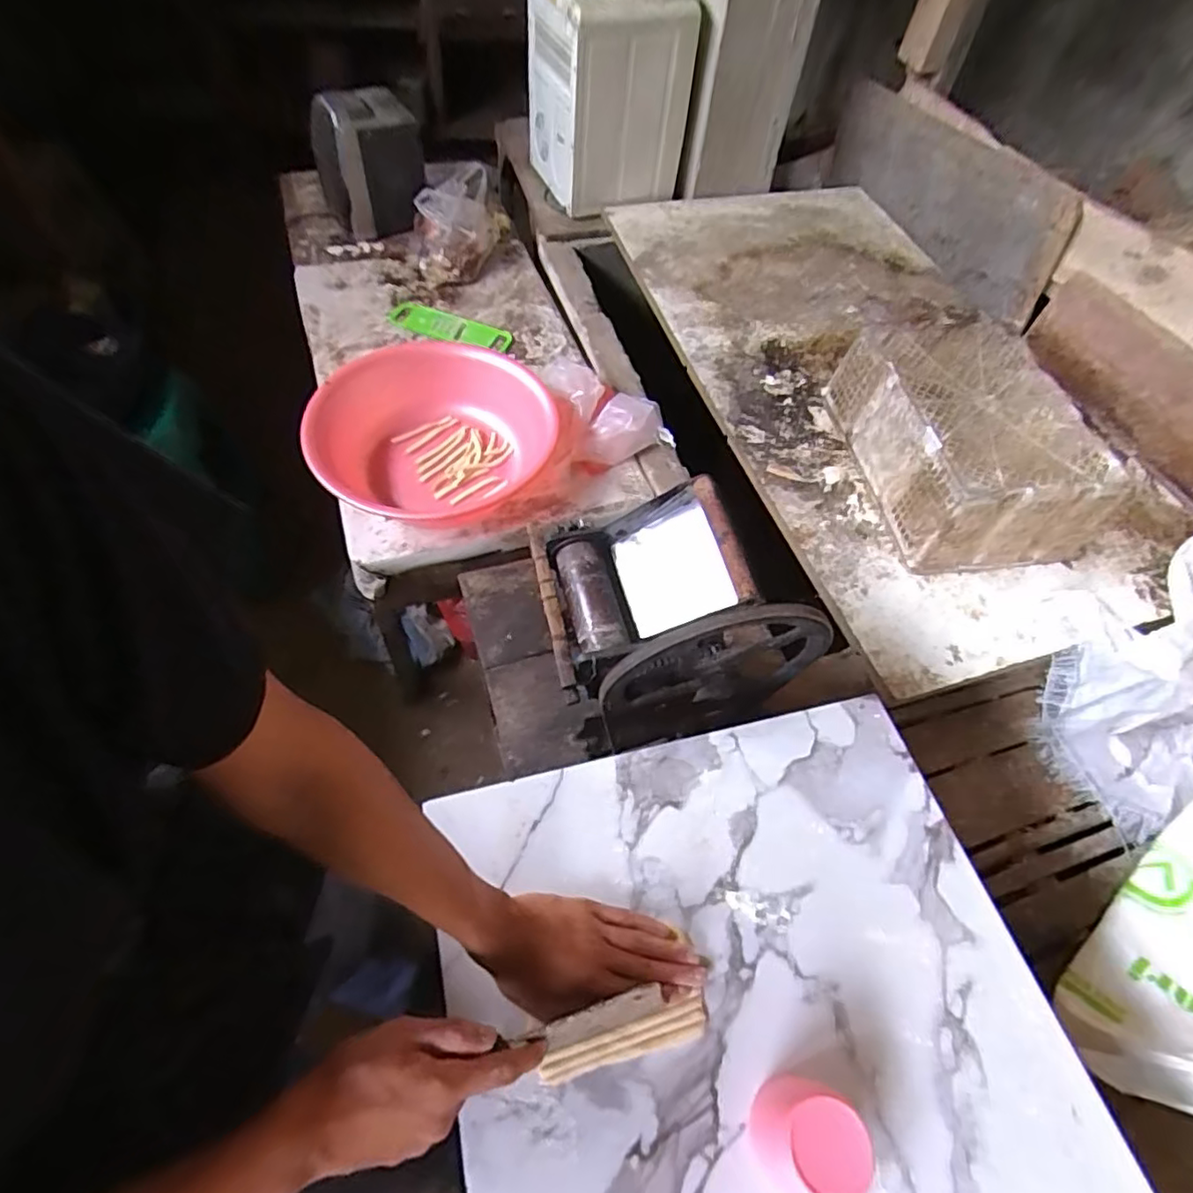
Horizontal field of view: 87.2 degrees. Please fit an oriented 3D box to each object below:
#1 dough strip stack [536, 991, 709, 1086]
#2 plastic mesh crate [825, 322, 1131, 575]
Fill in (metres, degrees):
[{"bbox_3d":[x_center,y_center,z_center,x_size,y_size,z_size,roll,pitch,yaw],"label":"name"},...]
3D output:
[{"bbox_3d":[0.023,0.353,0.497,0.135,0.010,0.027,-12,60,-11],"label":"dough strip stack"},{"bbox_3d":[0.672,-0.287,1.136,0.353,0.158,0.468,-4,58,-7],"label":"plastic mesh crate"}]

